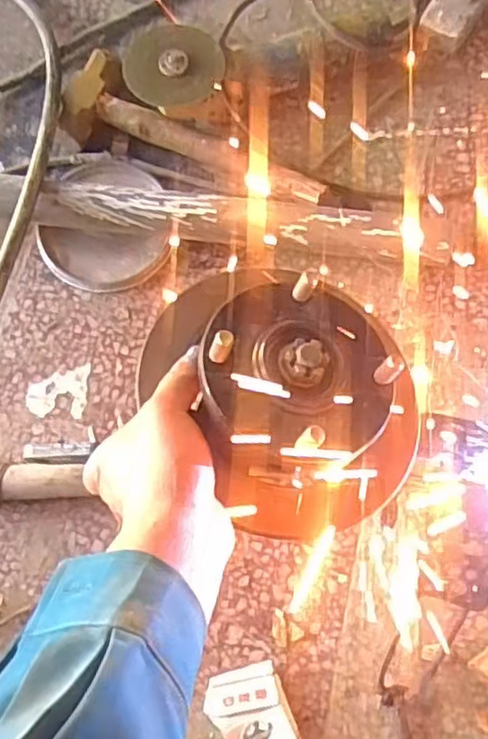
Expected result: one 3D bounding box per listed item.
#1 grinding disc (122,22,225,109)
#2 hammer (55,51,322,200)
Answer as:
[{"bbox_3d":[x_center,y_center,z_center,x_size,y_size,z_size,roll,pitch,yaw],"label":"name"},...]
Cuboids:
[{"bbox_3d":[-0.072,-0.311,0.684,0.098,0.012,0.079,8,114,-13],"label":"grinding disc"},{"bbox_3d":[-0.051,-0.256,0.731,0.302,0.044,0.100,21,74,8],"label":"hammer"}]

